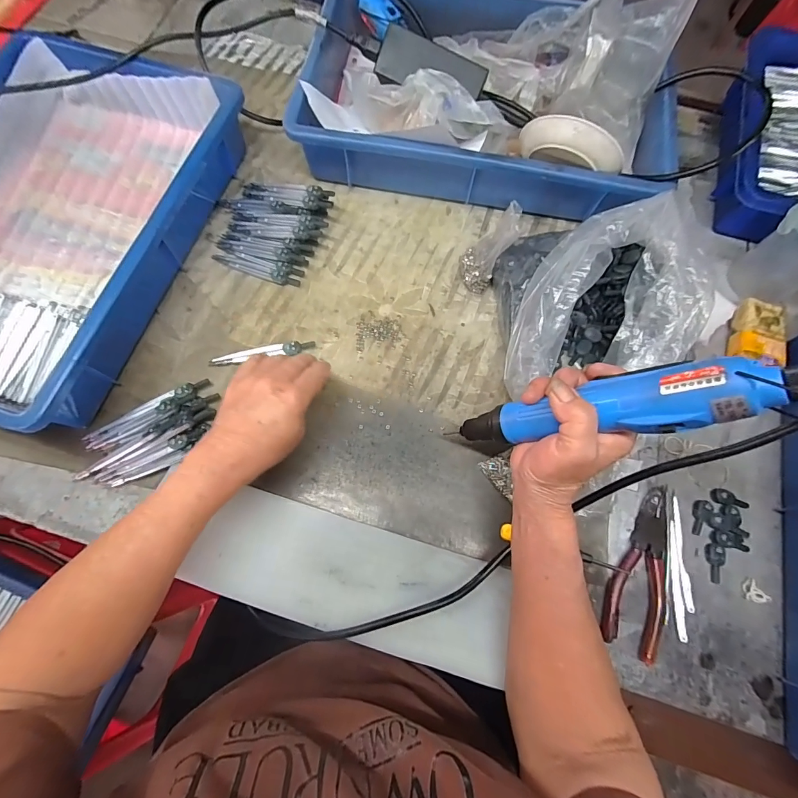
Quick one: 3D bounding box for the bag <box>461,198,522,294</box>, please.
[{"bbox_3d":[0.099,-0.170,0.432,0.050,0.082,0.066,15,71,3],"label":"bag"}]

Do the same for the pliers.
[{"bbox_3d":[0.229,0.156,0.363,0.050,0.010,0.151,21,73,5],"label":"pliers"}]

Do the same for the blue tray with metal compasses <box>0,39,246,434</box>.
[{"bbox_3d":[-0.380,-0.195,0.430,0.284,0.098,0.427,17,72,3],"label":"blue tray with metal compasses"}]

